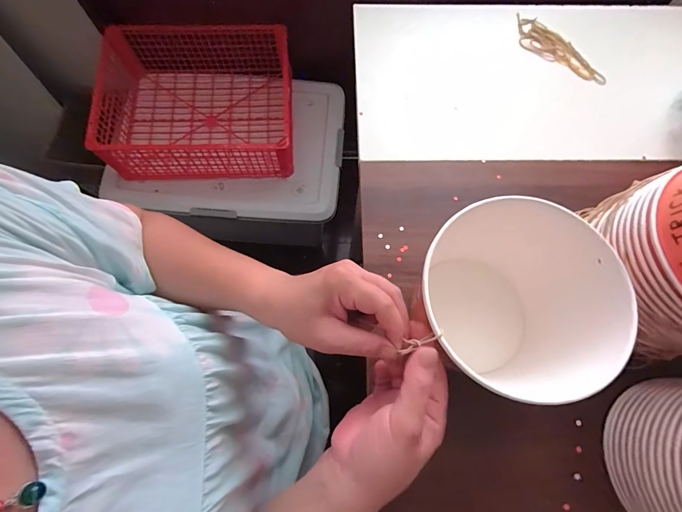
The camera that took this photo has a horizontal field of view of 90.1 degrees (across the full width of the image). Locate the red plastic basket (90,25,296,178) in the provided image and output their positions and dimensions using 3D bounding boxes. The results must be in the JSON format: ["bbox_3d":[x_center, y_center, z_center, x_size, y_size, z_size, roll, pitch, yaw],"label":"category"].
[{"bbox_3d":[-0.349,-0.365,0.844,0.456,0.151,0.333,-7,73,-4],"label":"red plastic basket"}]

